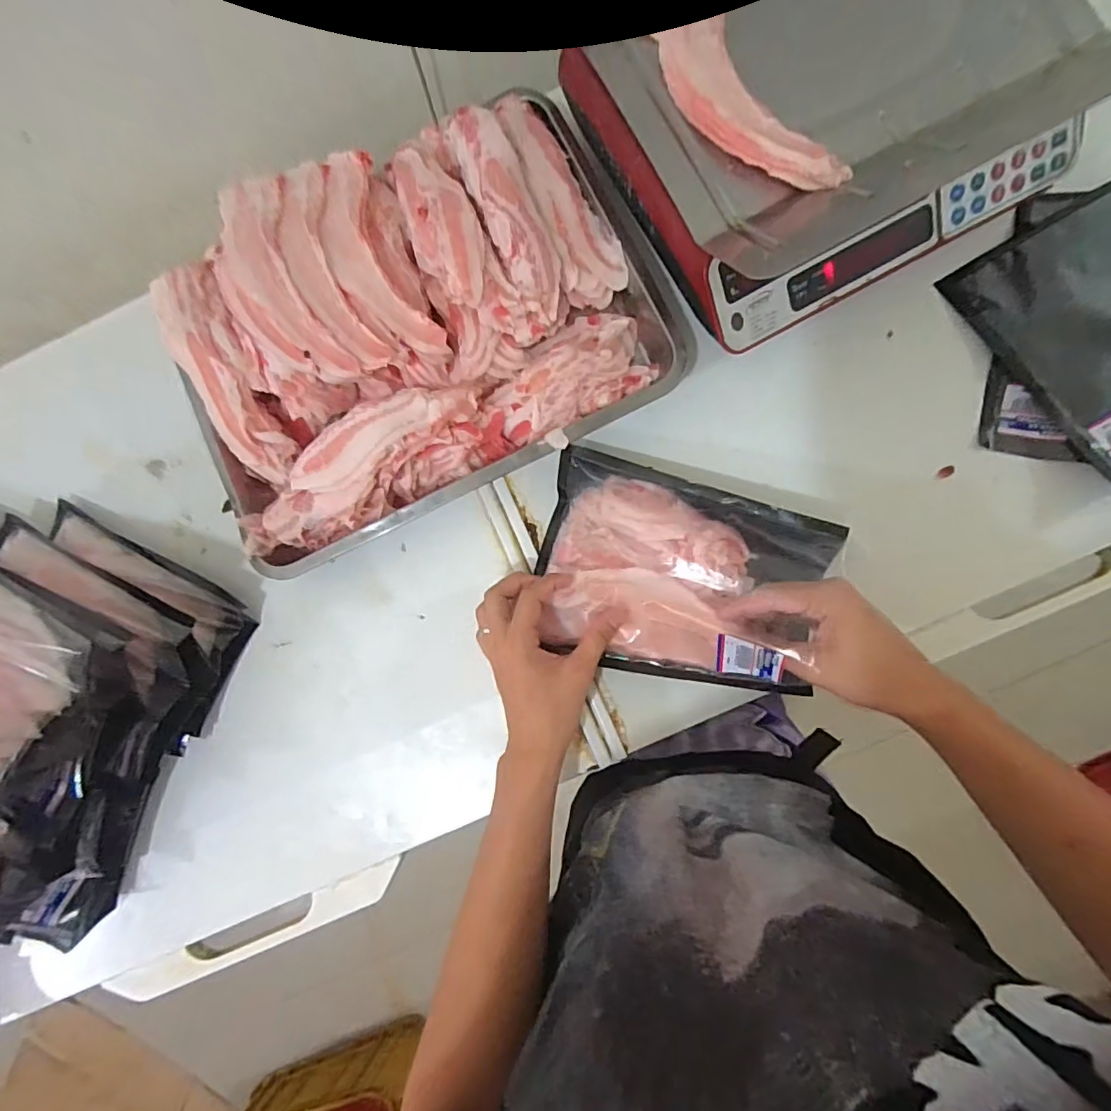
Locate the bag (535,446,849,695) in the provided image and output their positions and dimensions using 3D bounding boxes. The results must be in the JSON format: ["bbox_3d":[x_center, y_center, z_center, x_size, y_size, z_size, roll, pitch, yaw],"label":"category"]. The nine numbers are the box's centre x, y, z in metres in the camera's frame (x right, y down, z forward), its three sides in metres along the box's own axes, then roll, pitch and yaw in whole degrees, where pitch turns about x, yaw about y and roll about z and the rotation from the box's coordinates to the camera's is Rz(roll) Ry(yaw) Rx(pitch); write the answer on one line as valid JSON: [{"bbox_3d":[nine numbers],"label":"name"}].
[{"bbox_3d":[0.103,0.015,0.464,0.238,0.050,0.178,13,85,8],"label":"bag"}]

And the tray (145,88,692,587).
[{"bbox_3d":[-0.136,-0.210,0.495,0.439,0.108,0.321,-26,81,3],"label":"tray"}]

